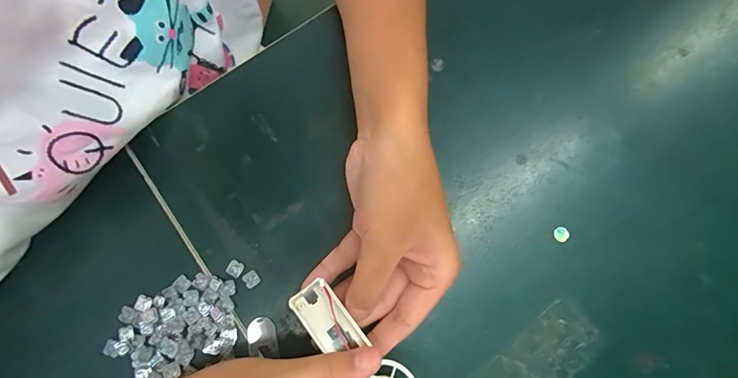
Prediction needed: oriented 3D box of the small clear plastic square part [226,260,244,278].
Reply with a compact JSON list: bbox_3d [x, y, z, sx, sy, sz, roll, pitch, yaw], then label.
[{"bbox_3d":[-0.092,0.055,0.275,0.010,0.004,0.010,30,79,5],"label":"small clear plastic square part"}]

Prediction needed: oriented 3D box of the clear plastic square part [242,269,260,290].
[{"bbox_3d":[-0.081,0.061,0.273,0.010,0.004,0.011,-36,81,-8],"label":"clear plastic square part"}]

